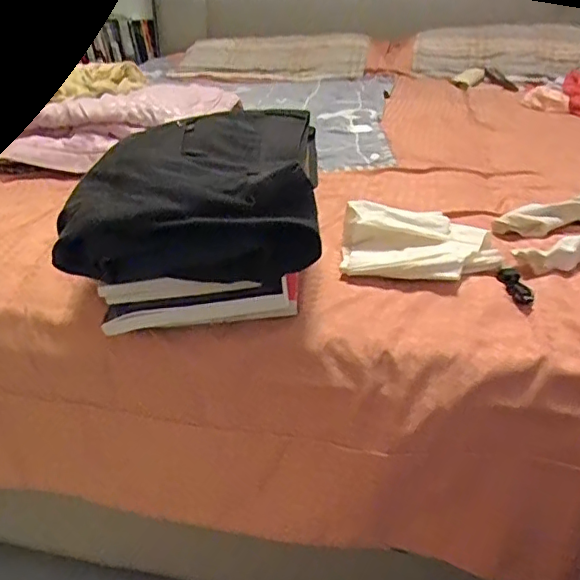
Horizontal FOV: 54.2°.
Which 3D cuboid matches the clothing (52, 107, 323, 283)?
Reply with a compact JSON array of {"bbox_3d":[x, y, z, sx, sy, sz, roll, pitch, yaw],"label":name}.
[{"bbox_3d":[-0.089,-0.095,0.551,0.233,0.103,0.203,-3,28,-3],"label":"clothing"}]

